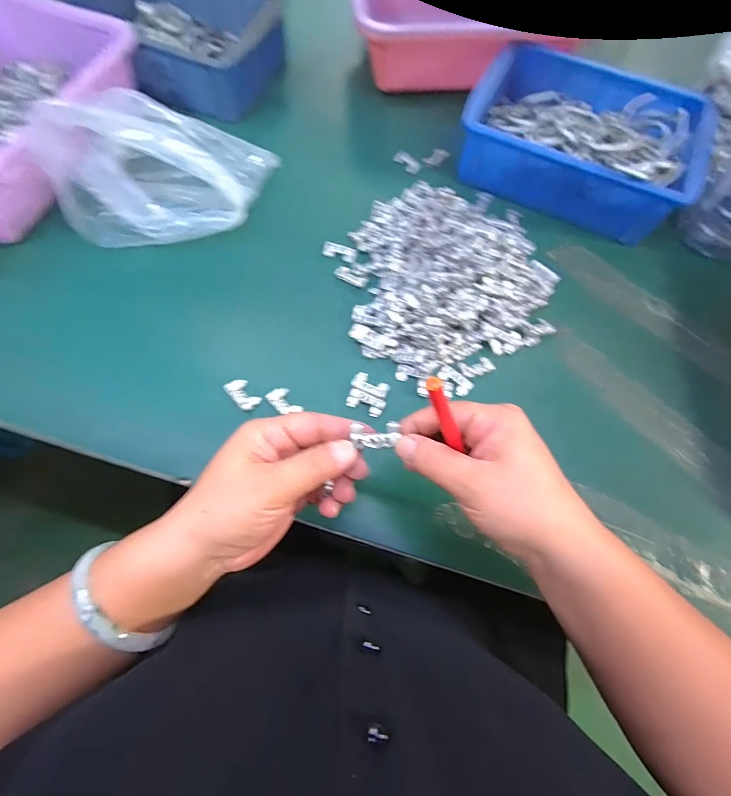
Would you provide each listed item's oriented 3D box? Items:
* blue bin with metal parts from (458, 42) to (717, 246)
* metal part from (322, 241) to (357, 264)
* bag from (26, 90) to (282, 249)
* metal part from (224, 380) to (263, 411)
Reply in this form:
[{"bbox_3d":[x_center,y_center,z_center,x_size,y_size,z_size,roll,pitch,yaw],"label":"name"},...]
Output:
[{"bbox_3d":[0.247,-0.295,0.444,0.240,0.071,0.175,29,70,8],"label":"blue bin with metal parts"},{"bbox_3d":[-0.028,-0.158,0.420,0.037,0.007,0.015,18,69,4],"label":"metal part"},{"bbox_3d":[-0.209,-0.230,0.399,0.191,0.079,0.111,-8,69,-6],"label":"bag"},{"bbox_3d":[-0.111,-0.003,0.351,0.020,0.012,0.034,-38,75,-16],"label":"metal part"}]

